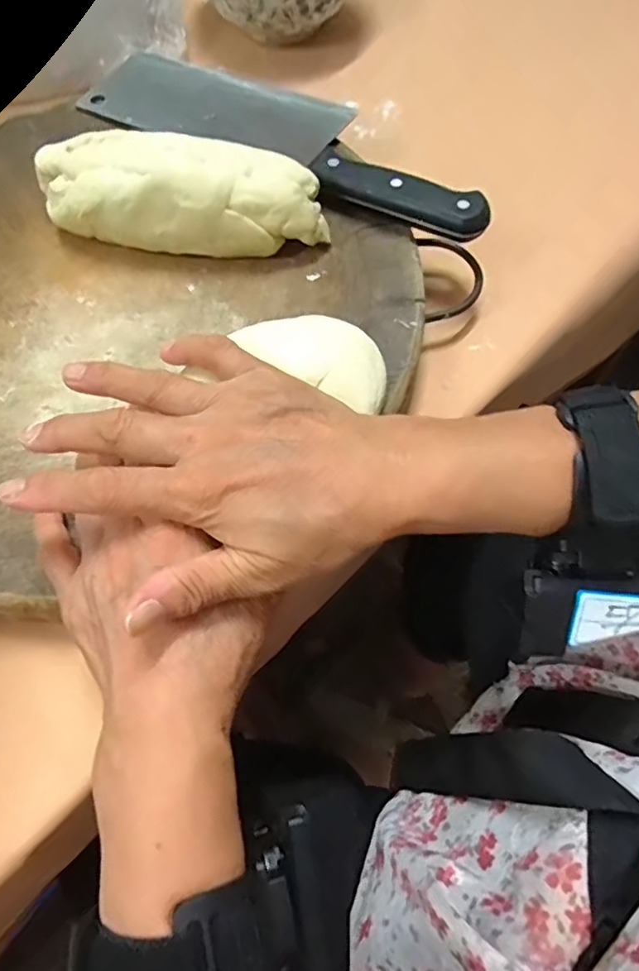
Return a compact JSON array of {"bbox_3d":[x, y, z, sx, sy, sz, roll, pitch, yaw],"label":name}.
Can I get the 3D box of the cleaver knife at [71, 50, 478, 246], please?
[{"bbox_3d":[-0.025,-0.229,0.366,0.291,0.019,0.078,27,70,14],"label":"cleaver knife"}]

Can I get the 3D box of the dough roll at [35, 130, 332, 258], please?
[{"bbox_3d":[-0.082,-0.162,0.321,0.170,0.046,0.053,11,67,8],"label":"dough roll"}]

